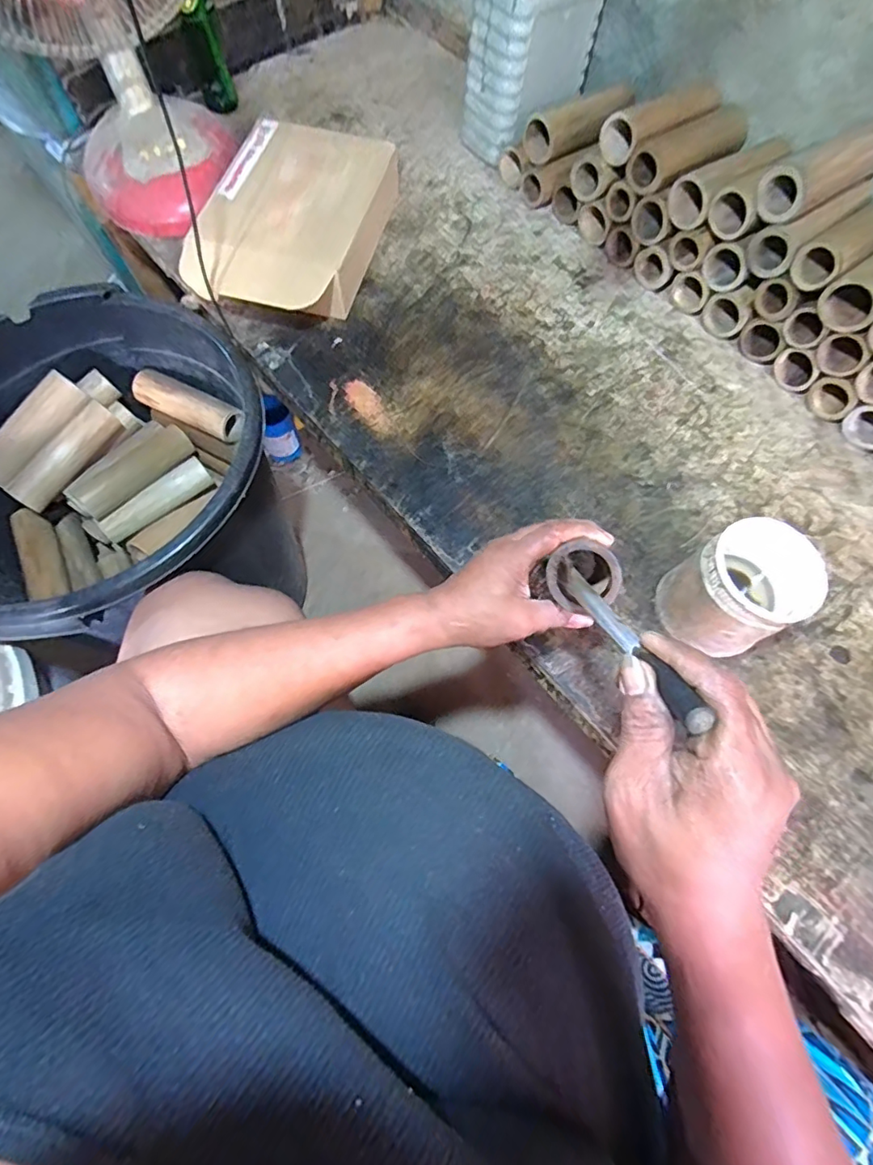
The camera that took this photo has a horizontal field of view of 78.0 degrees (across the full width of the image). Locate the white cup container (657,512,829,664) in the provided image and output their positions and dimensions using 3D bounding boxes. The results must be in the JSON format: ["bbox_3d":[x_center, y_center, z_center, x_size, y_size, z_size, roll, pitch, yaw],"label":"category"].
[{"bbox_3d":[0.276,0.013,0.511,0.089,0.135,0.096,1,66,-1],"label":"white cup container"}]

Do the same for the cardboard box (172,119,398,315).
[{"bbox_3d":[-0.194,-0.477,0.731,0.207,0.082,0.331,13,66,4],"label":"cardboard box"}]

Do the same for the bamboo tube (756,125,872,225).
[{"bbox_3d":[0.454,-0.468,0.609,0.184,0.058,0.052,-28,70,-13],"label":"bamboo tube"}]

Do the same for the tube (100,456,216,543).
[{"bbox_3d":[-0.439,-0.128,0.849,0.038,0.039,0.176,43,72,16],"label":"tube"}]

